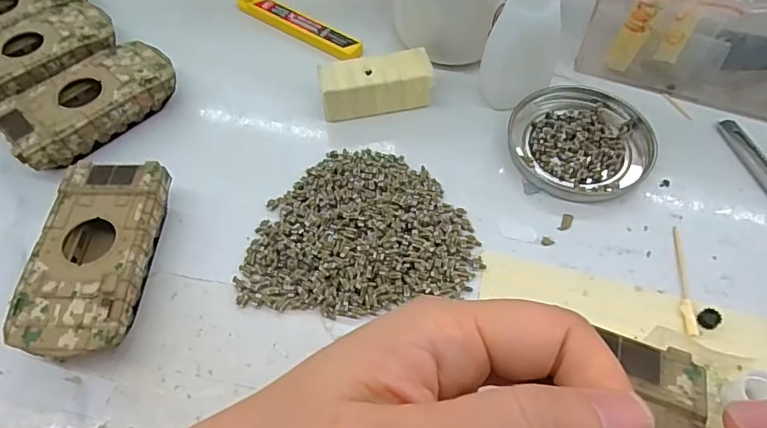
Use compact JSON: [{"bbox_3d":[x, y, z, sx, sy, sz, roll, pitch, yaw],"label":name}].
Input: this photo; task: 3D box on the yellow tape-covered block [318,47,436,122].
[{"bbox_3d":[-0.004,-0.077,0.308,0.065,0.024,0.027,-10,58,-4],"label":"yellow tape-covered block"}]

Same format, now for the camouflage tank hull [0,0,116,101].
[{"bbox_3d":[-0.219,-0.099,0.328,0.095,0.027,0.055,-37,64,-20],"label":"camouflage tank hull"}]

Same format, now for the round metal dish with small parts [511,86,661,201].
[{"bbox_3d":[0.113,-0.044,0.296,0.079,0.008,0.081,-1,58,2],"label":"round metal dish with small parts"}]

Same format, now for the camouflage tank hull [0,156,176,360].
[{"bbox_3d":[-0.138,0.022,0.250,0.049,0.027,0.096,1,58,3],"label":"camouflage tank hull"}]

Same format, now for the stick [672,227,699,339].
[{"bbox_3d":[0.146,0.031,0.251,0.007,0.004,0.059,6,58,6],"label":"stick"}]

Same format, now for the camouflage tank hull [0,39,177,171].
[{"bbox_3d":[-0.172,-0.066,0.307,0.050,0.027,0.095,37,66,23],"label":"camouflage tank hull"}]

